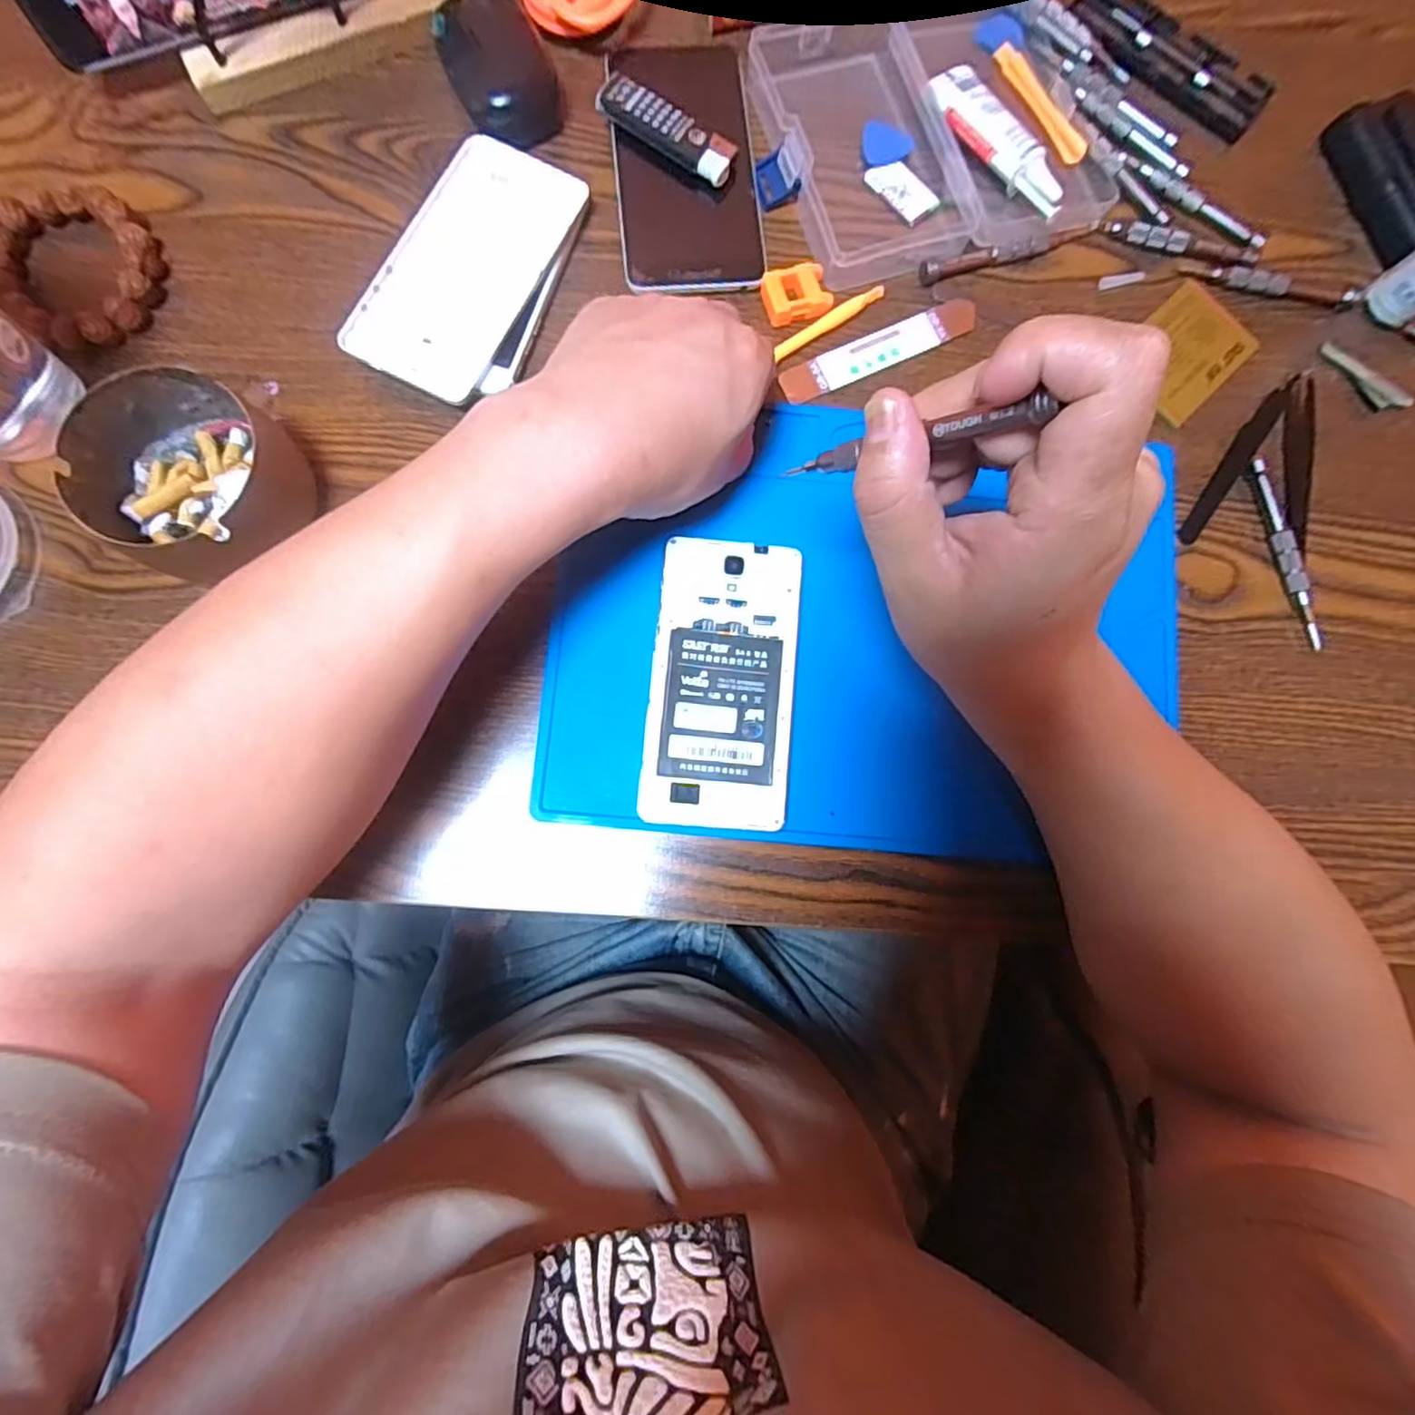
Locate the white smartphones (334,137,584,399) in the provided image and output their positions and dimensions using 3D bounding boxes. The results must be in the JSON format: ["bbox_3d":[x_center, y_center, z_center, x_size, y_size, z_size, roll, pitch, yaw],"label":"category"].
[{"bbox_3d":[-0.120,-0.227,0.338,0.081,0.016,0.140,25,82,1],"label":"white smartphones"}]

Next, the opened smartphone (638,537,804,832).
[{"bbox_3d":[0.007,-0.013,0.317,0.070,0.011,0.139,5,82,-2],"label":"opened smartphone"}]

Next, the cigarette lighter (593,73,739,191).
[{"bbox_3d":[-0.022,-0.312,0.349,0.081,0.017,0.022,34,82,2],"label":"cigarette lighter"}]

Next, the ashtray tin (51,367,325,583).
[{"bbox_3d":[-0.233,-0.103,0.301,0.098,0.046,0.090,0,82,-3],"label":"ashtray tin"}]

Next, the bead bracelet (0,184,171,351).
[{"bbox_3d":[-0.321,-0.227,0.328,0.087,0.019,0.077,44,82,3],"label":"bead bracelet"}]

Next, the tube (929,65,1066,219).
[{"bbox_3d":[0.163,-0.315,0.358,0.026,0.015,0.102,-36,85,-7],"label":"tube"}]

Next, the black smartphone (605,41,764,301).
[{"bbox_3d":[-0.012,-0.301,0.354,0.077,0.010,0.156,-5,83,-4],"label":"black smartphone"}]

